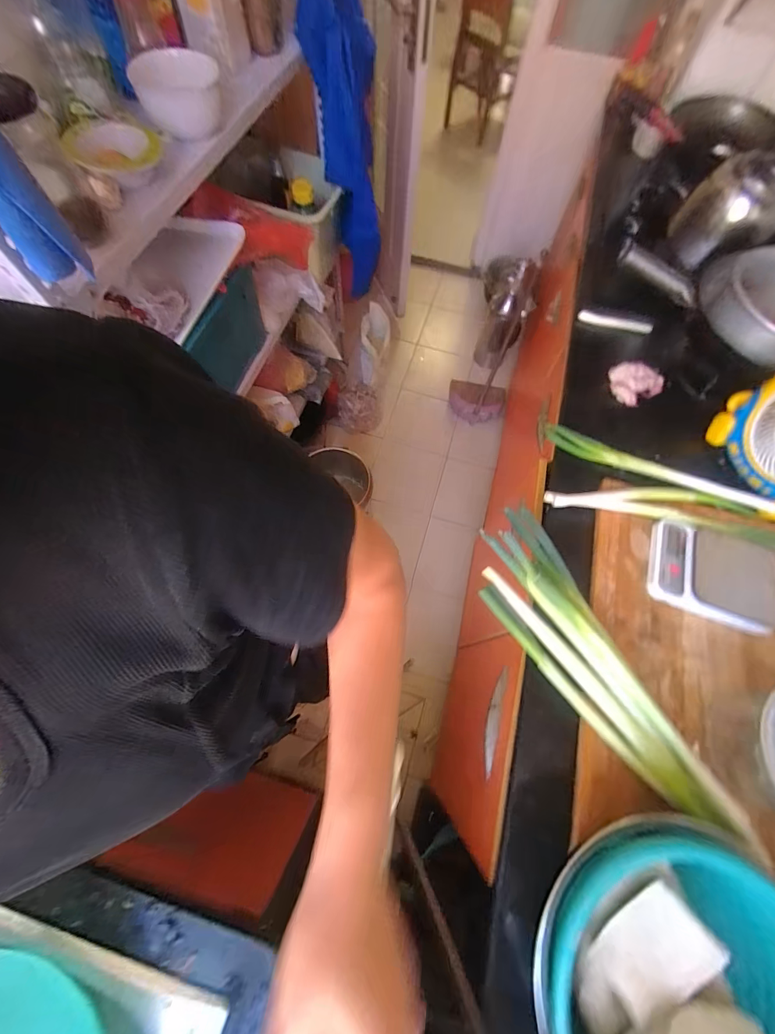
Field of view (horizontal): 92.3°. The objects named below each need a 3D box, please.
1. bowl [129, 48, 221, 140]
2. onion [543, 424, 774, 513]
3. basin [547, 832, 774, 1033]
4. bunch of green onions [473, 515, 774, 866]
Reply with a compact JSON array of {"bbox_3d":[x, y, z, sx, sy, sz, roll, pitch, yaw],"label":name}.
[{"bbox_3d":[-0.368,-0.751,0.661,0.129,0.078,0.129,1,67,-2],"label":"bowl"},{"bbox_3d":[0.515,-0.093,0.732,0.426,0.038,0.032,23,68,7],"label":"onion"},{"bbox_3d":[0.299,0.491,0.372,0.260,0.093,0.249,1,67,-2],"label":"basin"},{"bbox_3d":[0.284,0.217,0.562,0.153,0.089,0.499,-18,69,-10],"label":"bunch of green onions"}]

